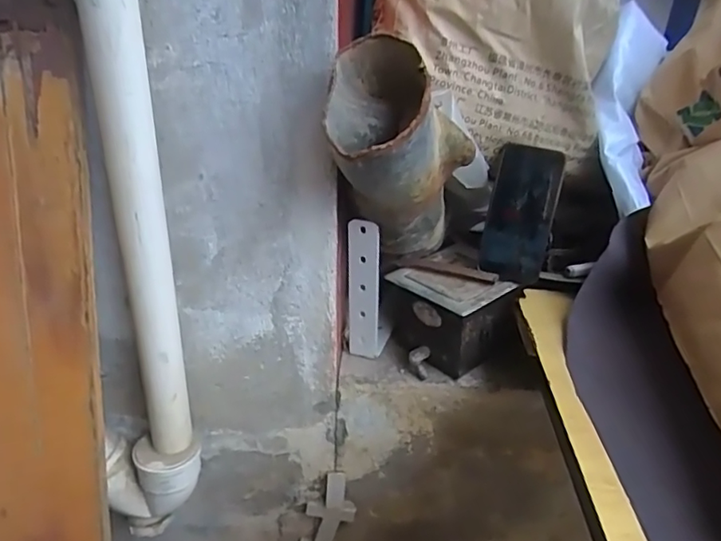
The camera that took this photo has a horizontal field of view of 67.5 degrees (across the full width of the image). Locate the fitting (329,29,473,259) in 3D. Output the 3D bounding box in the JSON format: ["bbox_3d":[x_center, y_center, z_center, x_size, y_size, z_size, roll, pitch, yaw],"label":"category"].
[{"bbox_3d":[0.054,-0.082,0.602,0.110,0.330,0.126,12,68,20],"label":"fitting"}]

